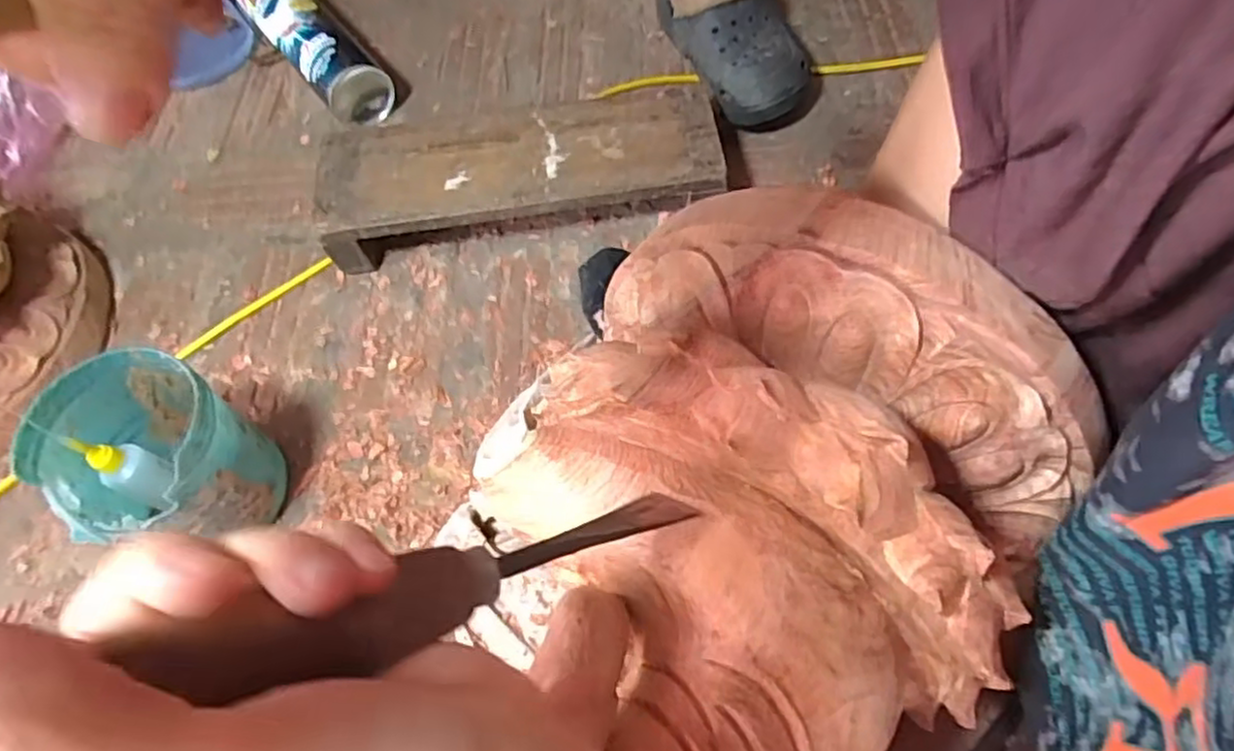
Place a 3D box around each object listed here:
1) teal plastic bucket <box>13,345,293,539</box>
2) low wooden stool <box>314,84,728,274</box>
[{"bbox_3d":[-0.299,0.060,0.475,0.112,0.123,0.103,-1,64,2],"label":"teal plastic bucket"},{"bbox_3d":[-0.082,-0.167,0.612,0.331,0.071,0.115,-7,63,1],"label":"low wooden stool"}]

